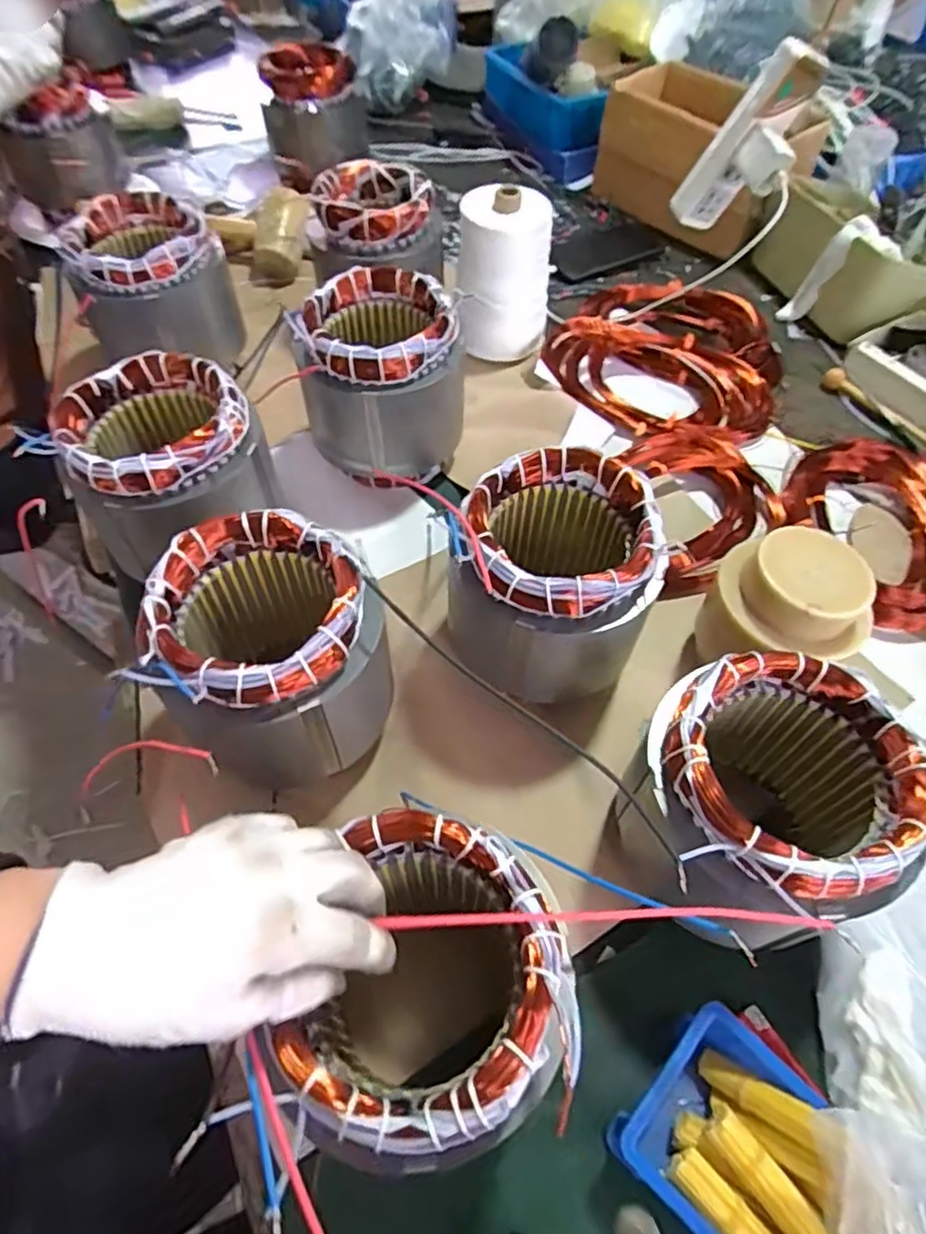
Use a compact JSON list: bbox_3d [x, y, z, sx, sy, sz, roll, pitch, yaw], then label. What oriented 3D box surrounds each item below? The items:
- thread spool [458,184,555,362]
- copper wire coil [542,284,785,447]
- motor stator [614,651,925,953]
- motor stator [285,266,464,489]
[{"bbox_3d":[0.047,-0.380,0.769,0.099,0.172,0.098,0,57,0],"label":"thread spool"},{"bbox_3d":[0.239,-0.315,0.799,0.260,0.042,0.266,0,57,0],"label":"copper wire coil"},{"bbox_3d":[0.183,0.127,0.420,0.143,0.162,0.157,10,57,6],"label":"motor stator"},{"bbox_3d":[-0.079,-0.232,0.650,0.154,0.142,0.145,0,57,0],"label":"motor stator"}]

